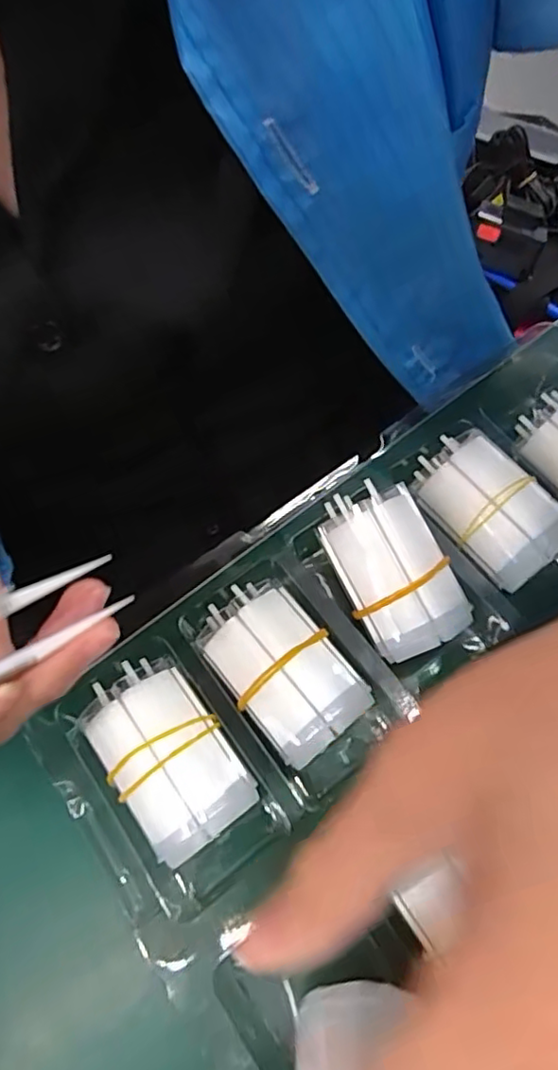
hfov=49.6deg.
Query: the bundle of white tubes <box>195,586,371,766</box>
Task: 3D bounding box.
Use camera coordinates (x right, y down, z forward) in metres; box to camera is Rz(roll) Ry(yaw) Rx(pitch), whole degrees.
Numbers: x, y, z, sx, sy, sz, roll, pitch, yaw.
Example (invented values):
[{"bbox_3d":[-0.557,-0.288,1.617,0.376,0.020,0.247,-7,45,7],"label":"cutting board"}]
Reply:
[{"bbox_3d":[0.001,0.046,0.215,0.039,0.014,0.059,-37,70,-14],"label":"bundle of white tubes"}]

